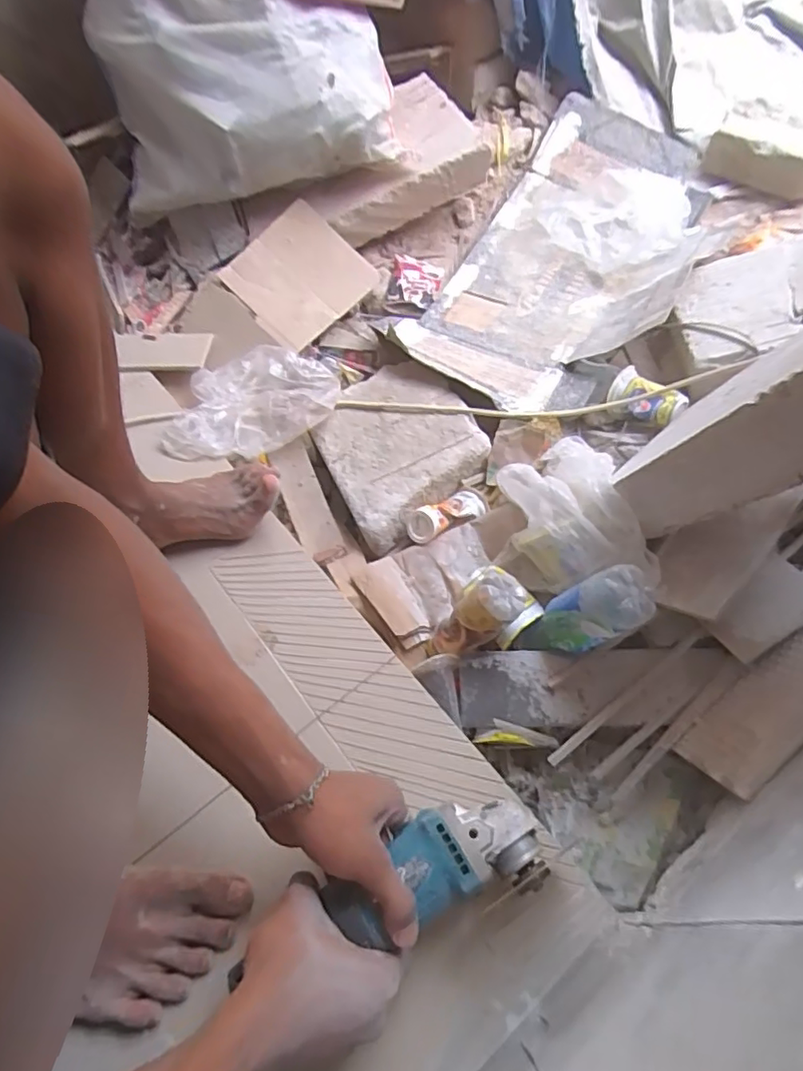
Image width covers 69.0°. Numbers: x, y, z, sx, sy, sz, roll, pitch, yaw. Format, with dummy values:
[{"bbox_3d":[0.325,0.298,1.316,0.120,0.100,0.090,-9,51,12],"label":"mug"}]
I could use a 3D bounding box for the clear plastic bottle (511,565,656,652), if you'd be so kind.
[{"bbox_3d":[0.179,0.086,0.598,0.045,0.161,0.060,18,53,-30],"label":"clear plastic bottle"}]

